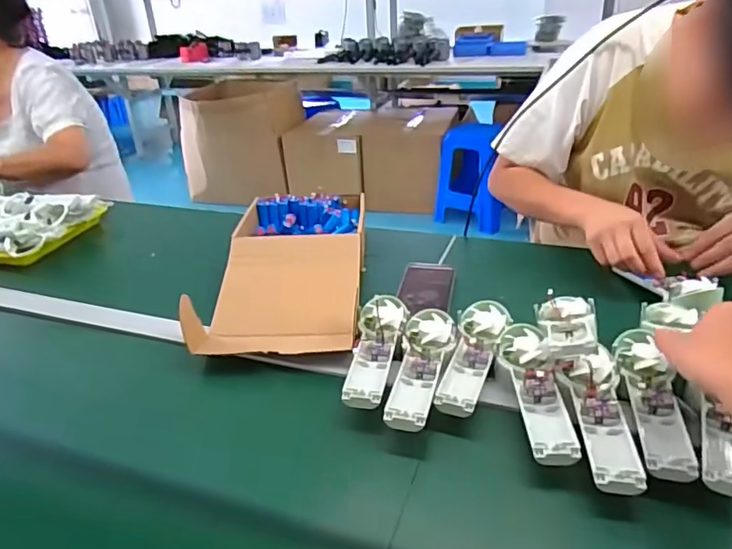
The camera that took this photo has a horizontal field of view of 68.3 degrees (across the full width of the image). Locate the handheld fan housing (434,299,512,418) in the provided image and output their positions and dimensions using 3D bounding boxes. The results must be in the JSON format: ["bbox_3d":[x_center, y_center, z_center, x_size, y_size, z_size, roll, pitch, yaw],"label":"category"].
[{"bbox_3d":[0.122,0.089,0.611,0.059,0.031,0.179,7,31,19],"label":"handheld fan housing"}]

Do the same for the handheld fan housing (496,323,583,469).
[{"bbox_3d":[0.176,0.115,0.550,0.051,0.032,0.175,-3,29,1],"label":"handheld fan housing"}]

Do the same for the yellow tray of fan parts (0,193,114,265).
[{"bbox_3d":[-0.703,-0.104,1.047,0.340,0.078,0.234,1,29,8],"label":"yellow tray of fan parts"}]

